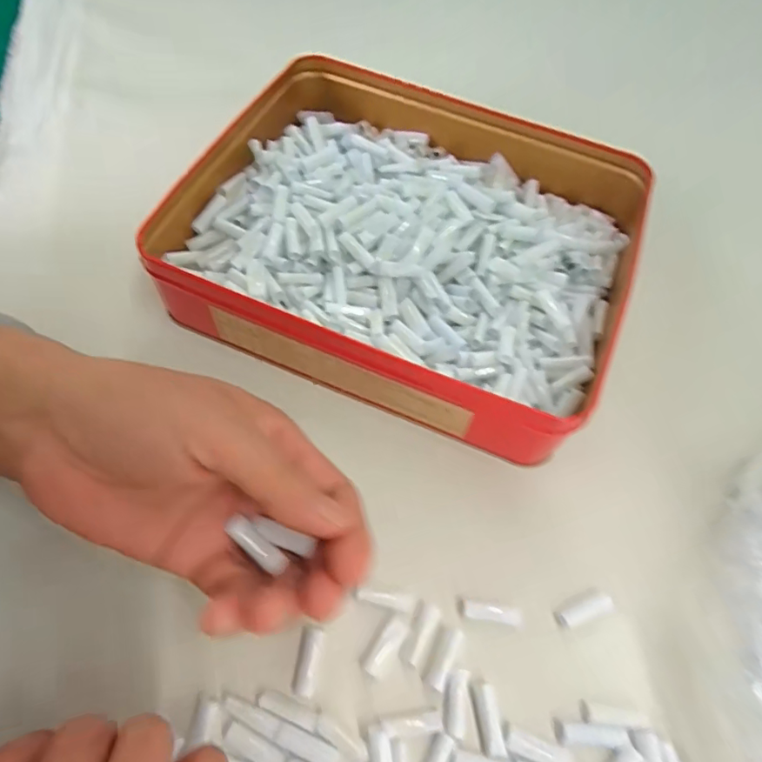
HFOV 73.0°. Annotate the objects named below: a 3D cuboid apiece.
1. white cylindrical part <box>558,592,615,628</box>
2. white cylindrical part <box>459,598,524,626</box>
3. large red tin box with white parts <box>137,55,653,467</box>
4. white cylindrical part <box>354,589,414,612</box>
[{"bbox_3d":[0.096,0.107,0.240,0.025,0.006,0.008,-18,65,-12],"label":"white cylindrical part"},{"bbox_3d":[0.051,0.107,0.237,0.028,0.005,0.008,10,62,2],"label":"white cylindrical part"},{"bbox_3d":[0.016,-0.089,0.308,0.254,0.053,0.213,23,63,8],"label":"large red tin box with white parts"},{"bbox_3d":[0.002,0.101,0.238,0.027,0.004,0.007,10,62,2],"label":"white cylindrical part"}]

